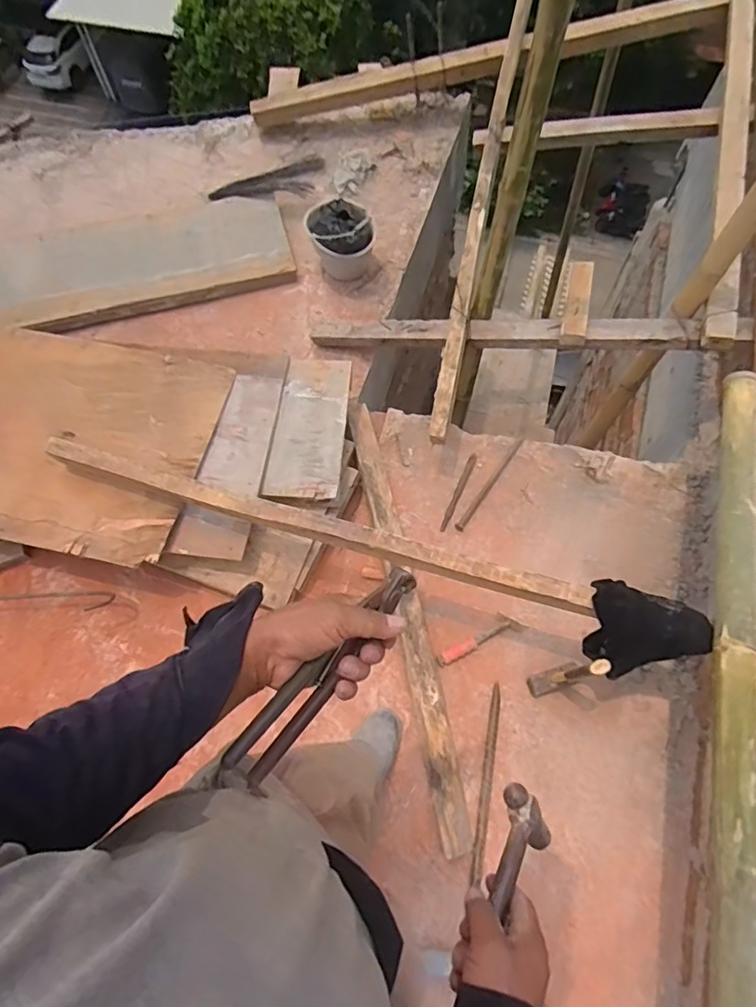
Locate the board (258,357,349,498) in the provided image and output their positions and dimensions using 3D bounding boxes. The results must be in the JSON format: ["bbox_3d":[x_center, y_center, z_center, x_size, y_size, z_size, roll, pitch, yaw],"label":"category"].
[{"bbox_3d":[-0.190,-0.207,1.498,0.197,0.021,0.413,7,74,-2],"label":"board"}]

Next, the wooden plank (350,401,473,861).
[{"bbox_3d":[0.063,0.236,1.419,0.073,0.058,1.190,-11,67,-4],"label":"wooden plank"}]

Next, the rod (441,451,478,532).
[{"bbox_3d":[0.234,-0.034,1.575,0.023,0.017,0.265,22,68,11],"label":"rod"}]

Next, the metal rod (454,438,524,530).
[{"bbox_3d":[0.326,-0.057,1.581,0.022,0.020,0.349,33,70,15],"label":"metal rod"}]

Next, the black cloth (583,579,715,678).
[{"bbox_3d":[0.533,0.242,1.110,0.198,0.179,0.177,-15,66,-5],"label":"black cloth"}]

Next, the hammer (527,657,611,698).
[{"bbox_3d":[0.424,0.377,1.206,0.119,0.320,0.048,-18,67,-7],"label":"hammer"}]

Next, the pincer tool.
[{"bbox_3d":[-0.046,0.147,0.485,0.035,0.046,0.227,37,73,13],"label":"pincer tool"}]

